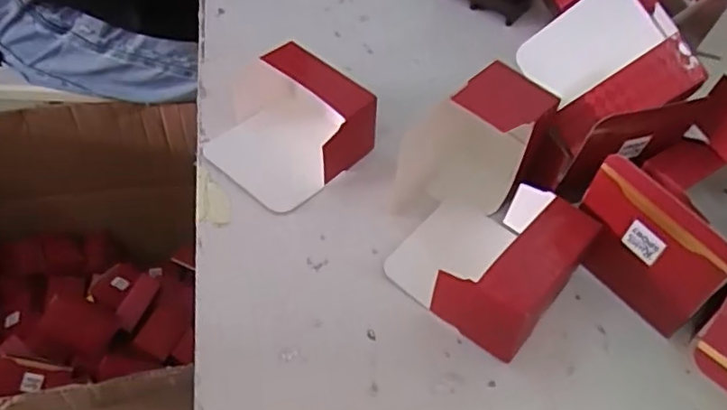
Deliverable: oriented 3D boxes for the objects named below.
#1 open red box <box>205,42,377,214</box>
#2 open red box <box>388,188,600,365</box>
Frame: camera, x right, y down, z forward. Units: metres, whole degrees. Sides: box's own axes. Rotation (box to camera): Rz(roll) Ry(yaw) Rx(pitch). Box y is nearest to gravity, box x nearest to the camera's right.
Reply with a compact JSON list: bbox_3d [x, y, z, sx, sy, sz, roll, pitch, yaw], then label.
[{"bbox_3d":[-0.055,-0.059,0.462,0.098,0.059,0.099,37,56,23],"label":"open red box"},{"bbox_3d":[0.082,0.029,0.402,0.108,0.060,0.104,35,56,22],"label":"open red box"}]

